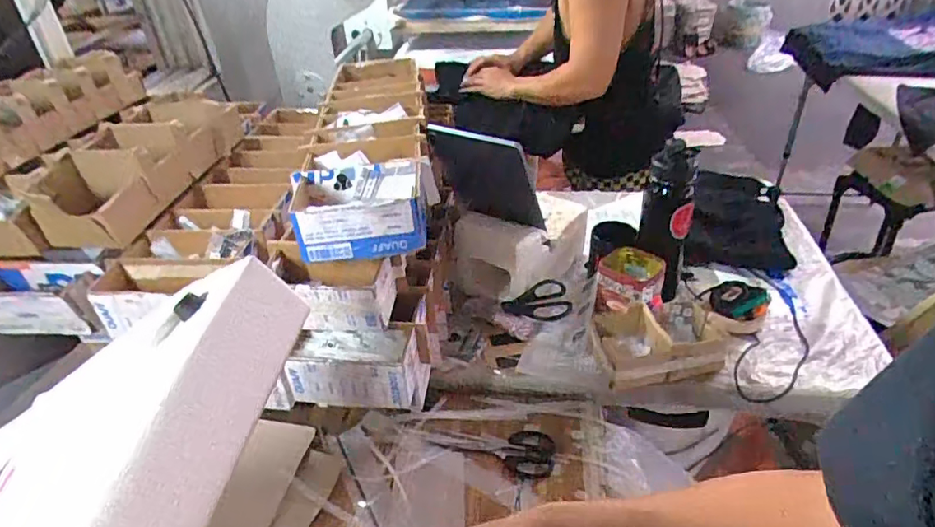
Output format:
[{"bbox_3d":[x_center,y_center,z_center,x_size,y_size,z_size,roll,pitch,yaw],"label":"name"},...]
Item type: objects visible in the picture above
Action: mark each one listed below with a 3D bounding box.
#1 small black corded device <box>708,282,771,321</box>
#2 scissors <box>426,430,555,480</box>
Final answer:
[{"bbox_3d":[0.439,0.064,0.917,0.084,0.023,0.071,16,63,7],"label":"small black corded device"},{"bbox_3d":[0.031,0.257,0.768,0.171,0.009,0.071,0,35,5],"label":"scissors"}]

